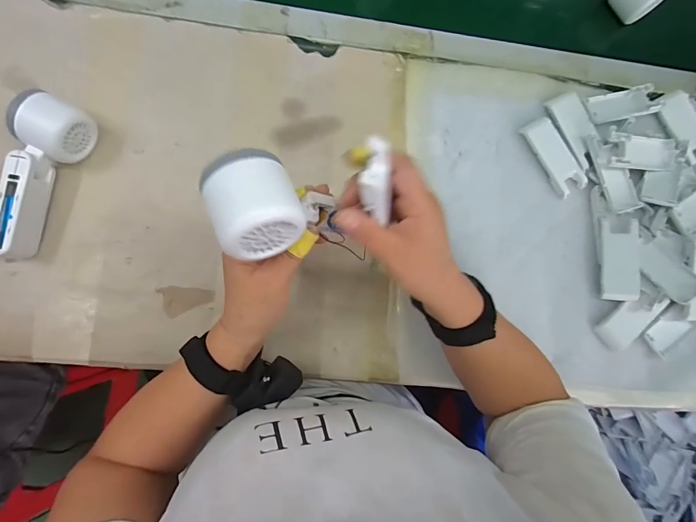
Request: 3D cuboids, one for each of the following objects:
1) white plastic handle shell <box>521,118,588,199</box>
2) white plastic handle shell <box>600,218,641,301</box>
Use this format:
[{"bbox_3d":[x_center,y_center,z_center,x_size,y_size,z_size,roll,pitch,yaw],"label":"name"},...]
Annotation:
[{"bbox_3d":[0.260,-0.131,0.456,0.040,0.009,0.100,-32,87,-10],"label":"white plastic handle shell"},{"bbox_3d":[0.332,-0.002,0.447,0.040,0.016,0.099,4,84,19],"label":"white plastic handle shell"}]

